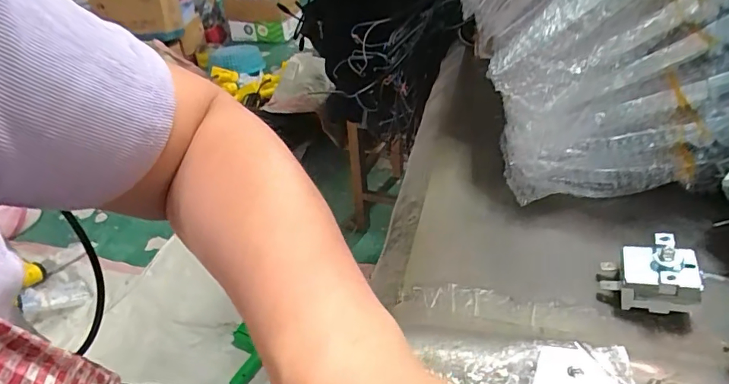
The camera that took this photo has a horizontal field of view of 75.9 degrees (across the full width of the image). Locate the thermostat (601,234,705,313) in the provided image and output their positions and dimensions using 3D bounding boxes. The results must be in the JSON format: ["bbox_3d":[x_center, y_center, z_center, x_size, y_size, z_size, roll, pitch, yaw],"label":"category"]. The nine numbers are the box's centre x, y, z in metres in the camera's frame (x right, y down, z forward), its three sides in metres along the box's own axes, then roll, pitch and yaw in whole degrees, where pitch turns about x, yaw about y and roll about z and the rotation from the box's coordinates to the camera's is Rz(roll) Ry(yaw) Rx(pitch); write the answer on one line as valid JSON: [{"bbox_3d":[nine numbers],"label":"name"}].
[{"bbox_3d":[0.153,0.045,0.253,0.040,0.032,0.029,5,40,15],"label":"thermostat"}]

